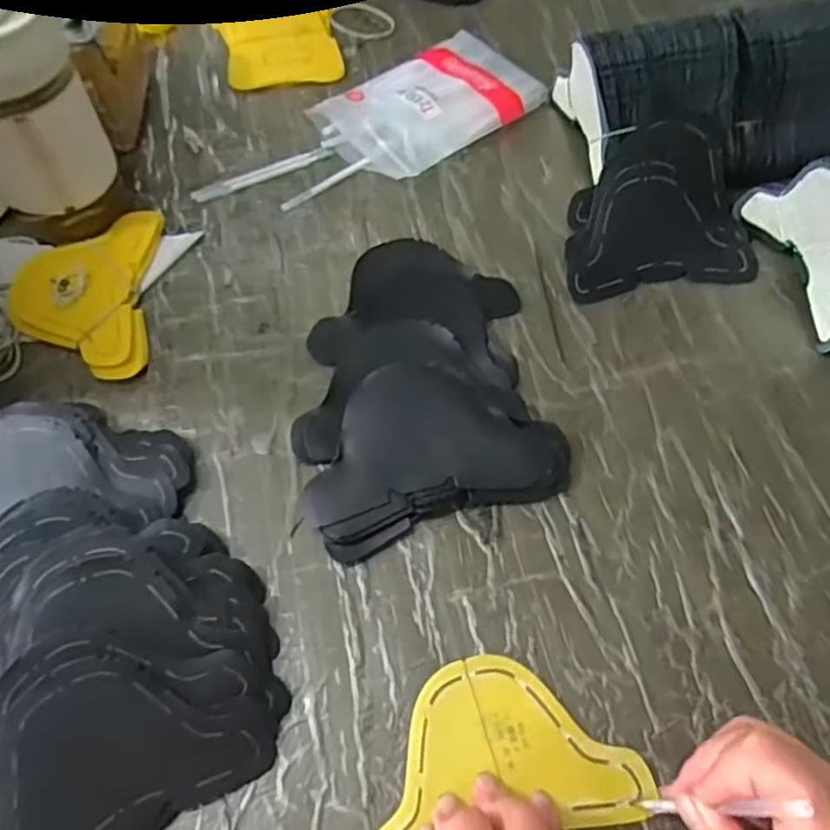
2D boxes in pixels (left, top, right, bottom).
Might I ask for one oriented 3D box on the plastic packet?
[{"bbox_3d":[0.011,-0.257,0.560,0.173,0.026,0.110,-35,67,-18],"label":"plastic packet"}]

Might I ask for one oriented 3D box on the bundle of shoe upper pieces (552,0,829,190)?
[{"bbox_3d":[0.328,-0.249,0.513,0.418,0.103,0.128,-6,61,-4],"label":"bundle of shoe upper pieces"}]

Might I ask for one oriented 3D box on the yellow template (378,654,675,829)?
[{"bbox_3d":[0.039,0.164,0.330,0.134,0.004,0.087,-14,60,-7],"label":"yellow template"}]

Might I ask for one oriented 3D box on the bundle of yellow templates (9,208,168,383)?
[{"bbox_3d":[-0.228,-0.085,0.468,0.092,0.012,0.138,-4,61,-3],"label":"bundle of yellow templates"}]

